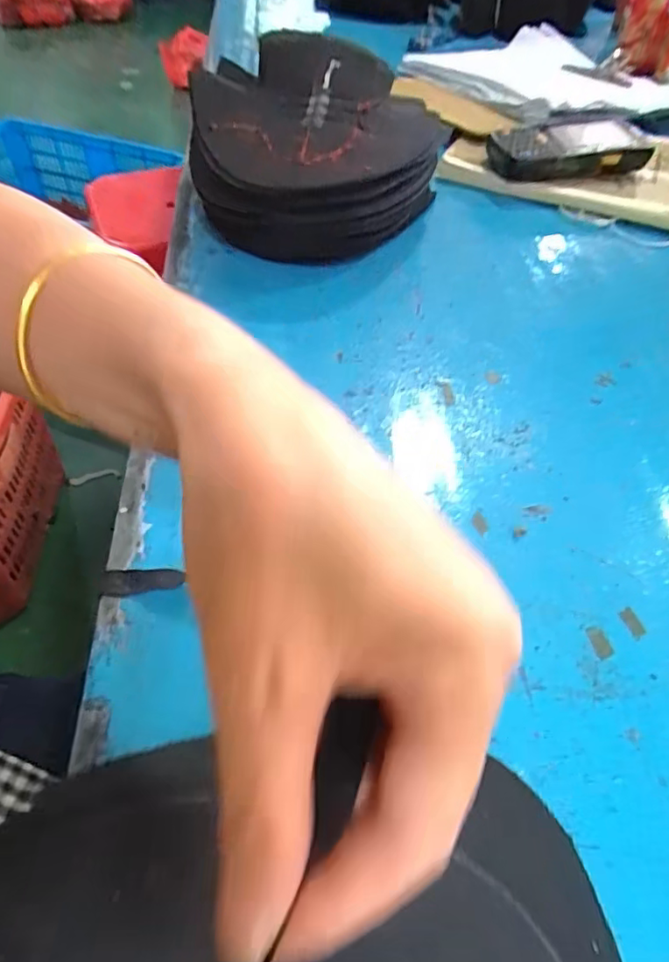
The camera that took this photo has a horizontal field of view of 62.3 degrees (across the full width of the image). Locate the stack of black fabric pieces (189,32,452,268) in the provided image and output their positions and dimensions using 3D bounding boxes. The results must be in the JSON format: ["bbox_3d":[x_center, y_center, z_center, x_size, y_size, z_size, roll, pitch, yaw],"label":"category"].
[{"bbox_3d":[-0.017,-0.264,0.446,0.201,0.102,0.191,4,51,-1],"label":"stack of black fabric pieces"}]

